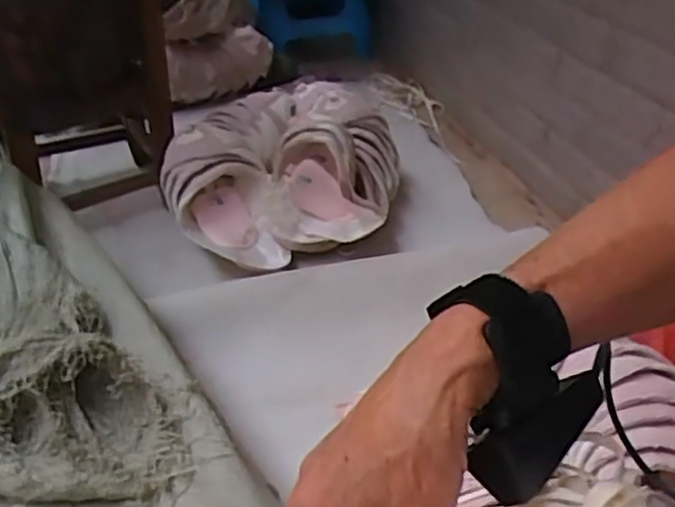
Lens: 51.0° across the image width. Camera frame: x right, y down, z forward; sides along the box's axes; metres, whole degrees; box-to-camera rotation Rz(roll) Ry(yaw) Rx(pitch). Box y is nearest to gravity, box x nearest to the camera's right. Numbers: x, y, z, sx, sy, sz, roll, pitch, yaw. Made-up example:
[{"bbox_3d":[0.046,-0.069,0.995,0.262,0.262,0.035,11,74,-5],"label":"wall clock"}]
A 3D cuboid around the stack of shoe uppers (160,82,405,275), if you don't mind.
[{"bbox_3d":[-0.087,-0.143,1.179,0.371,0.166,0.382,0,35,1],"label":"stack of shoe uppers"}]

